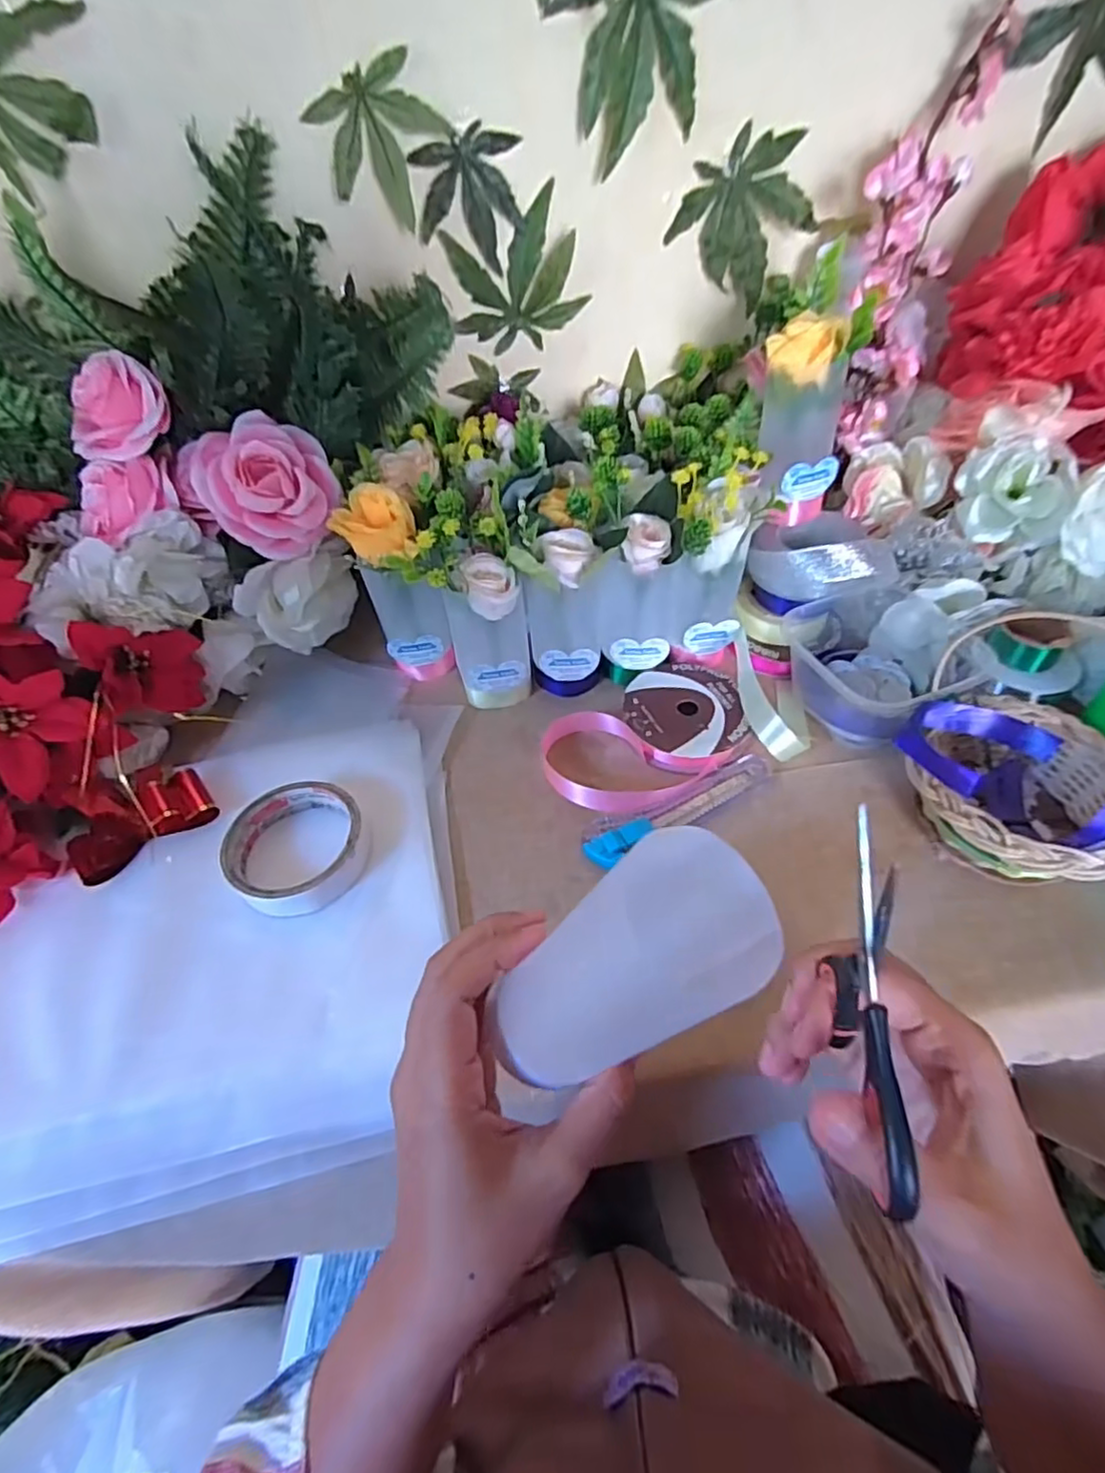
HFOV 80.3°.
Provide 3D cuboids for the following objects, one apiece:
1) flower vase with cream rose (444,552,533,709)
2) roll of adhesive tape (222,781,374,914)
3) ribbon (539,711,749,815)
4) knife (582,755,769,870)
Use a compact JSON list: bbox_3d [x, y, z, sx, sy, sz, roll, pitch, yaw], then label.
[{"bbox_3d":[-0.047,-0.075,0.493,0.056,0.113,0.041,-6,47,-2],"label":"flower vase with cream rose"},{"bbox_3d":[-0.164,0.070,0.421,0.084,0.023,0.090,-1,48,1],"label":"roll of adhesive tape"},{"bbox_3d":[0.061,0.023,0.461,0.140,0.031,0.069,9,49,9],"label":"ribbon"},{"bbox_3d":[0.084,0.046,0.442,0.142,0.013,0.035,-23,52,-18],"label":"knife"}]

